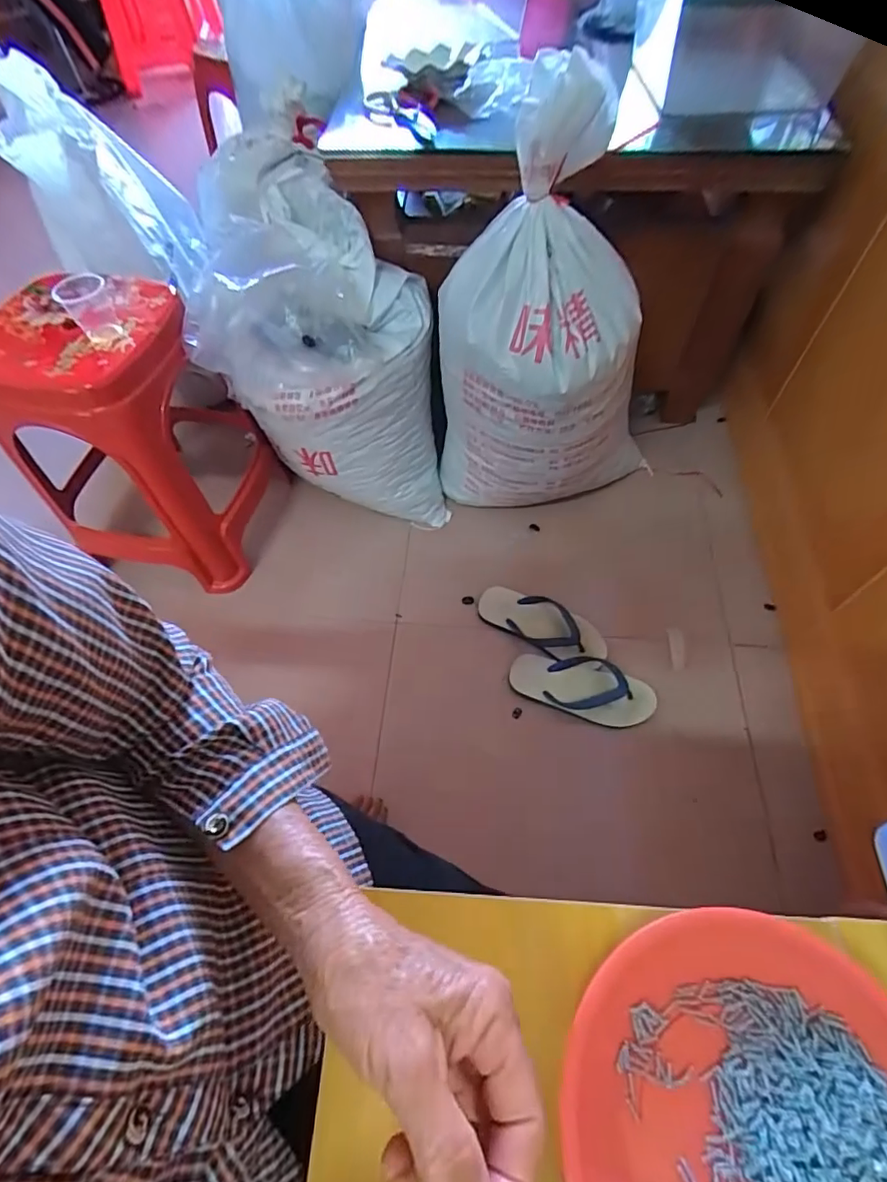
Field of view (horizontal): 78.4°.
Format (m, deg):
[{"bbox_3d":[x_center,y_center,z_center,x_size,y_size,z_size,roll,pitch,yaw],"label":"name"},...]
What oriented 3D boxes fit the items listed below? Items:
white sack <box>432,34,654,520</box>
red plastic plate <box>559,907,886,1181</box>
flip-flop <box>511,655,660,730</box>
[{"bbox_3d":[0.165,-0.399,0.874,0.317,0.619,0.250,31,65,18],"label":"white sack"},{"bbox_3d":[0.158,0.275,0.268,0.189,0.031,0.189,-1,59,1],"label":"red plastic plate"},{"bbox_3d":[0.233,0.161,0.919,0.239,0.038,0.099,18,61,12],"label":"flip-flop"}]

